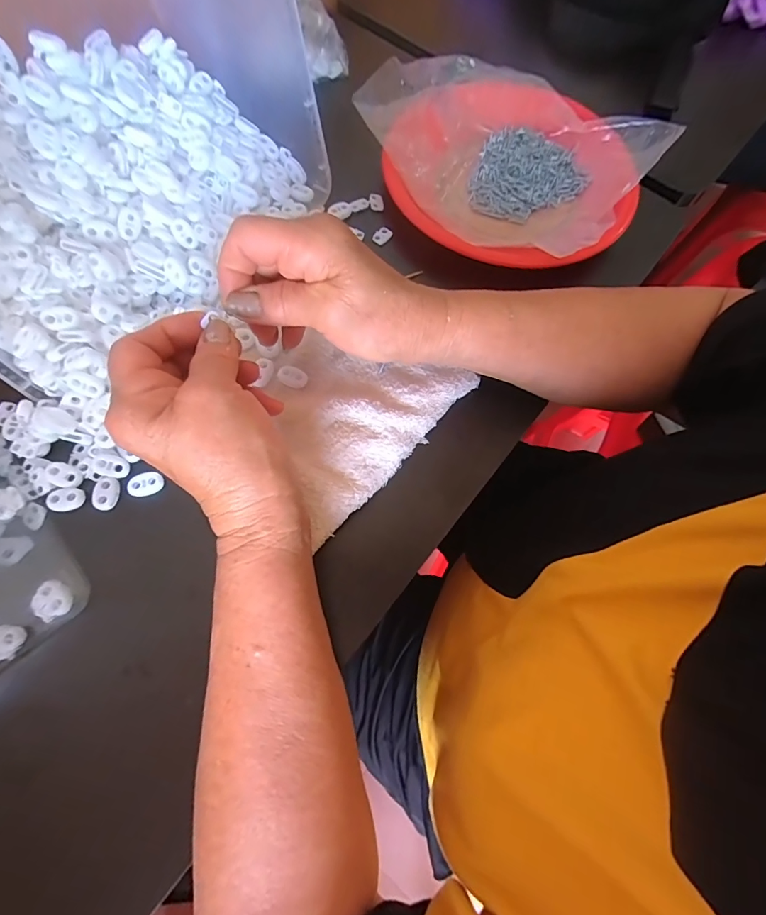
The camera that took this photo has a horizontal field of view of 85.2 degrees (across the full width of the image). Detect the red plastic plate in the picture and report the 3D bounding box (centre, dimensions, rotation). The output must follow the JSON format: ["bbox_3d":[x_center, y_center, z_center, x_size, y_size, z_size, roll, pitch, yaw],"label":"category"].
[{"bbox_3d":[0.121,-0.259,0.381,0.210,0.041,0.216,1,70,-2],"label":"red plastic plate"}]

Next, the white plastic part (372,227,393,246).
[{"bbox_3d":[-0.001,-0.201,0.377,0.013,0.006,0.017,36,72,11],"label":"white plastic part"}]

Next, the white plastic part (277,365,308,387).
[{"bbox_3d":[-0.066,-0.059,0.304,0.022,0.004,0.015,31,72,9],"label":"white plastic part"}]

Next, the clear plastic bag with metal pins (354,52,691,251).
[{"bbox_3d":[0.117,-0.285,0.382,0.227,0.056,0.206,42,74,12],"label":"clear plastic bag with metal pins"}]

